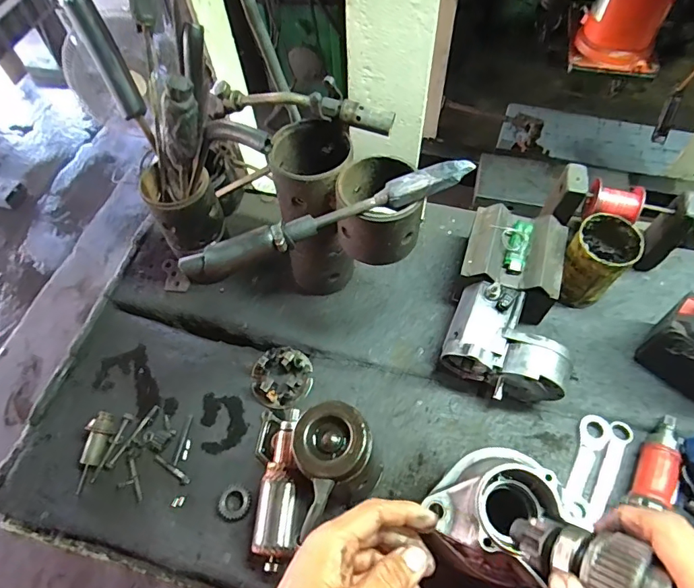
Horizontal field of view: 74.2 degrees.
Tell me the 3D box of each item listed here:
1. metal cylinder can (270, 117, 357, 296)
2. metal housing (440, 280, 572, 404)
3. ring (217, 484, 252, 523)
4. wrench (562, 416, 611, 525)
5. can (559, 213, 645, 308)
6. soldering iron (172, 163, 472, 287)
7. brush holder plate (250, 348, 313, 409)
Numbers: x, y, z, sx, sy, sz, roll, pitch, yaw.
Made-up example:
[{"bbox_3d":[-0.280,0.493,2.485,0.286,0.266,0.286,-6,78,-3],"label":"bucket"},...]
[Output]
[{"bbox_3d":[-0.035,-0.094,0.577,0.084,0.228,0.086,-1,59,2],"label":"metal cylinder can"},{"bbox_3d":[0.194,0.067,0.558,0.144,0.092,0.113,19,62,13],"label":"metal housing"},{"bbox_3d":[-0.127,0.239,0.523,0.036,0.013,0.039,-1,59,2],"label":"ring"},{"bbox_3d":[0.274,0.198,0.524,0.031,0.012,0.122,21,62,14],"label":"wrench"},{"bbox_3d":[0.317,-0.039,0.597,0.072,0.115,0.086,29,65,18],"label":"can"},{"bbox_3d":[-0.017,-0.070,0.424,0.277,0.036,0.025,-19,60,-9],"label":"soldering iron"},{"bbox_3d":[-0.083,0.106,0.591,0.079,0.037,0.072,-1,59,2],"label":"brush holder plate"}]

